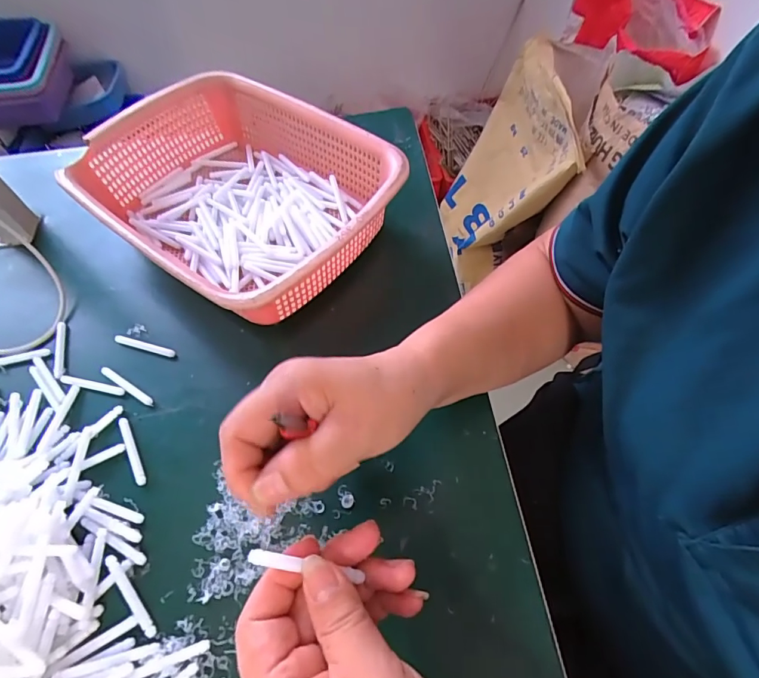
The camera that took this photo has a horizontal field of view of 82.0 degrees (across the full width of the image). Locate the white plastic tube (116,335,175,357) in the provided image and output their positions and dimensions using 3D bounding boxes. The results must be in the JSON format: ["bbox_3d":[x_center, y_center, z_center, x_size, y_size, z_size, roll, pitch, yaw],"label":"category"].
[{"bbox_3d":[-0.208,0.006,0.388,0.056,0.005,0.009,13,59,11],"label":"white plastic tube"}]

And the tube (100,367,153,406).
[{"bbox_3d":[-0.214,0.040,0.369,0.060,0.004,0.007,29,64,16],"label":"tube"}]

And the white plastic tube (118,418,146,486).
[{"bbox_3d":[-0.192,0.086,0.338,0.007,0.004,0.059,-28,61,-14],"label":"white plastic tube"}]

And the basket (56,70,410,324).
[{"bbox_3d":[-0.136,-0.135,0.425,0.282,0.087,0.211,32,65,21],"label":"basket"}]

